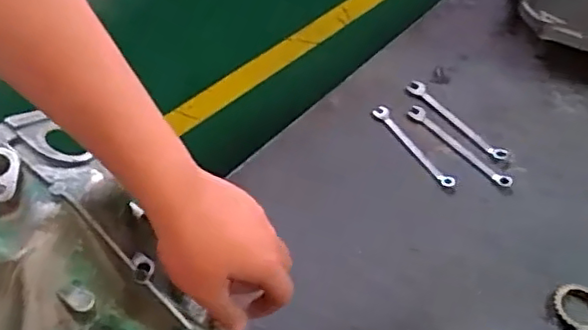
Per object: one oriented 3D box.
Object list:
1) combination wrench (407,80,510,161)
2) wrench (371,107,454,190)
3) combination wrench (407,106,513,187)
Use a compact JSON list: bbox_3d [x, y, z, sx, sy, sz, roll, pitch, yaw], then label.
[{"bbox_3d":[0.227,-0.064,0.868,0.030,0.007,0.173,-30,58,-27],"label":"combination wrench"},{"bbox_3d":[0.159,-0.026,0.827,0.020,0.013,0.154,-25,56,-25],"label":"wrench"},{"bbox_3d":[0.224,-0.026,0.839,0.024,0.012,0.167,-33,59,-29],"label":"combination wrench"}]

